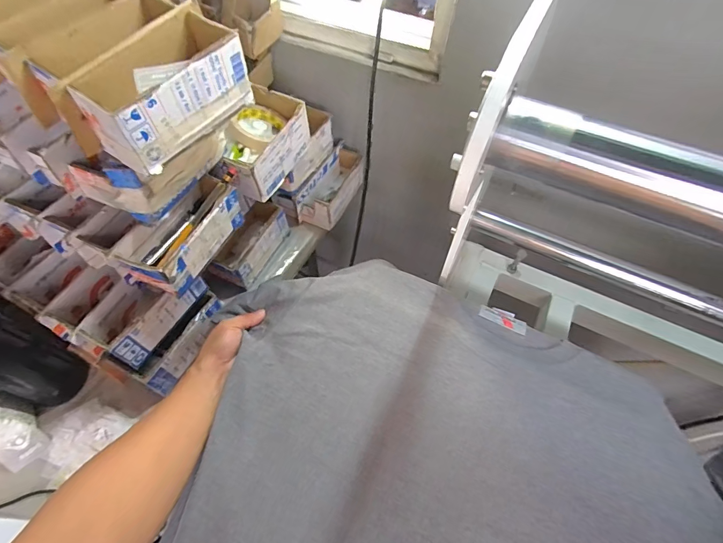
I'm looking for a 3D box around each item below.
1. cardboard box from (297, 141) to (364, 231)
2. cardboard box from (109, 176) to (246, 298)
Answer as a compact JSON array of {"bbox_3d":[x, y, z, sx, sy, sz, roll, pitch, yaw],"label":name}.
[{"bbox_3d":[-0.053,-0.175,0.767,0.081,0.076,0.197,21,59,11],"label":"cardboard box"},{"bbox_3d":[-0.234,-0.055,0.501,0.079,0.069,0.171,17,58,9],"label":"cardboard box"}]

